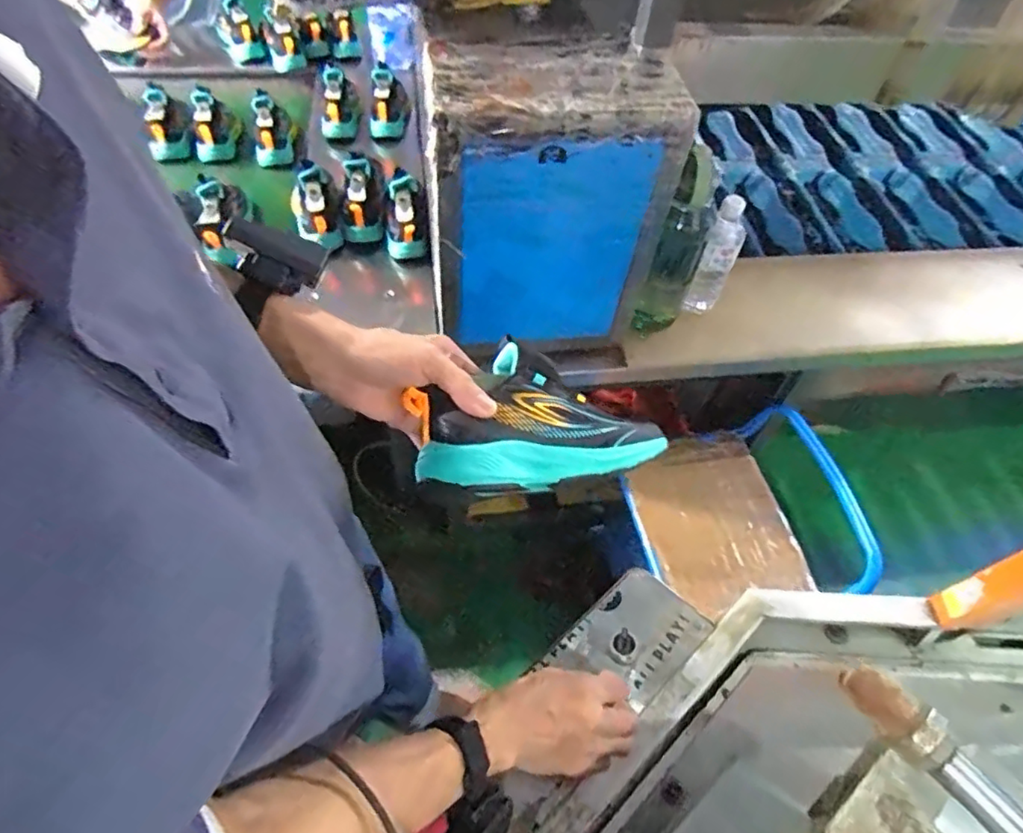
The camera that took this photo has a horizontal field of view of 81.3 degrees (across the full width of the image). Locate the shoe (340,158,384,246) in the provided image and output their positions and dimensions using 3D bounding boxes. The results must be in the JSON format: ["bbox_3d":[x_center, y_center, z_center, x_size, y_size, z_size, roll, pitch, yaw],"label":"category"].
[{"bbox_3d":[-0.275,-0.393,1.089,0.073,0.076,0.141,0,99,-5],"label":"shoe"}]

